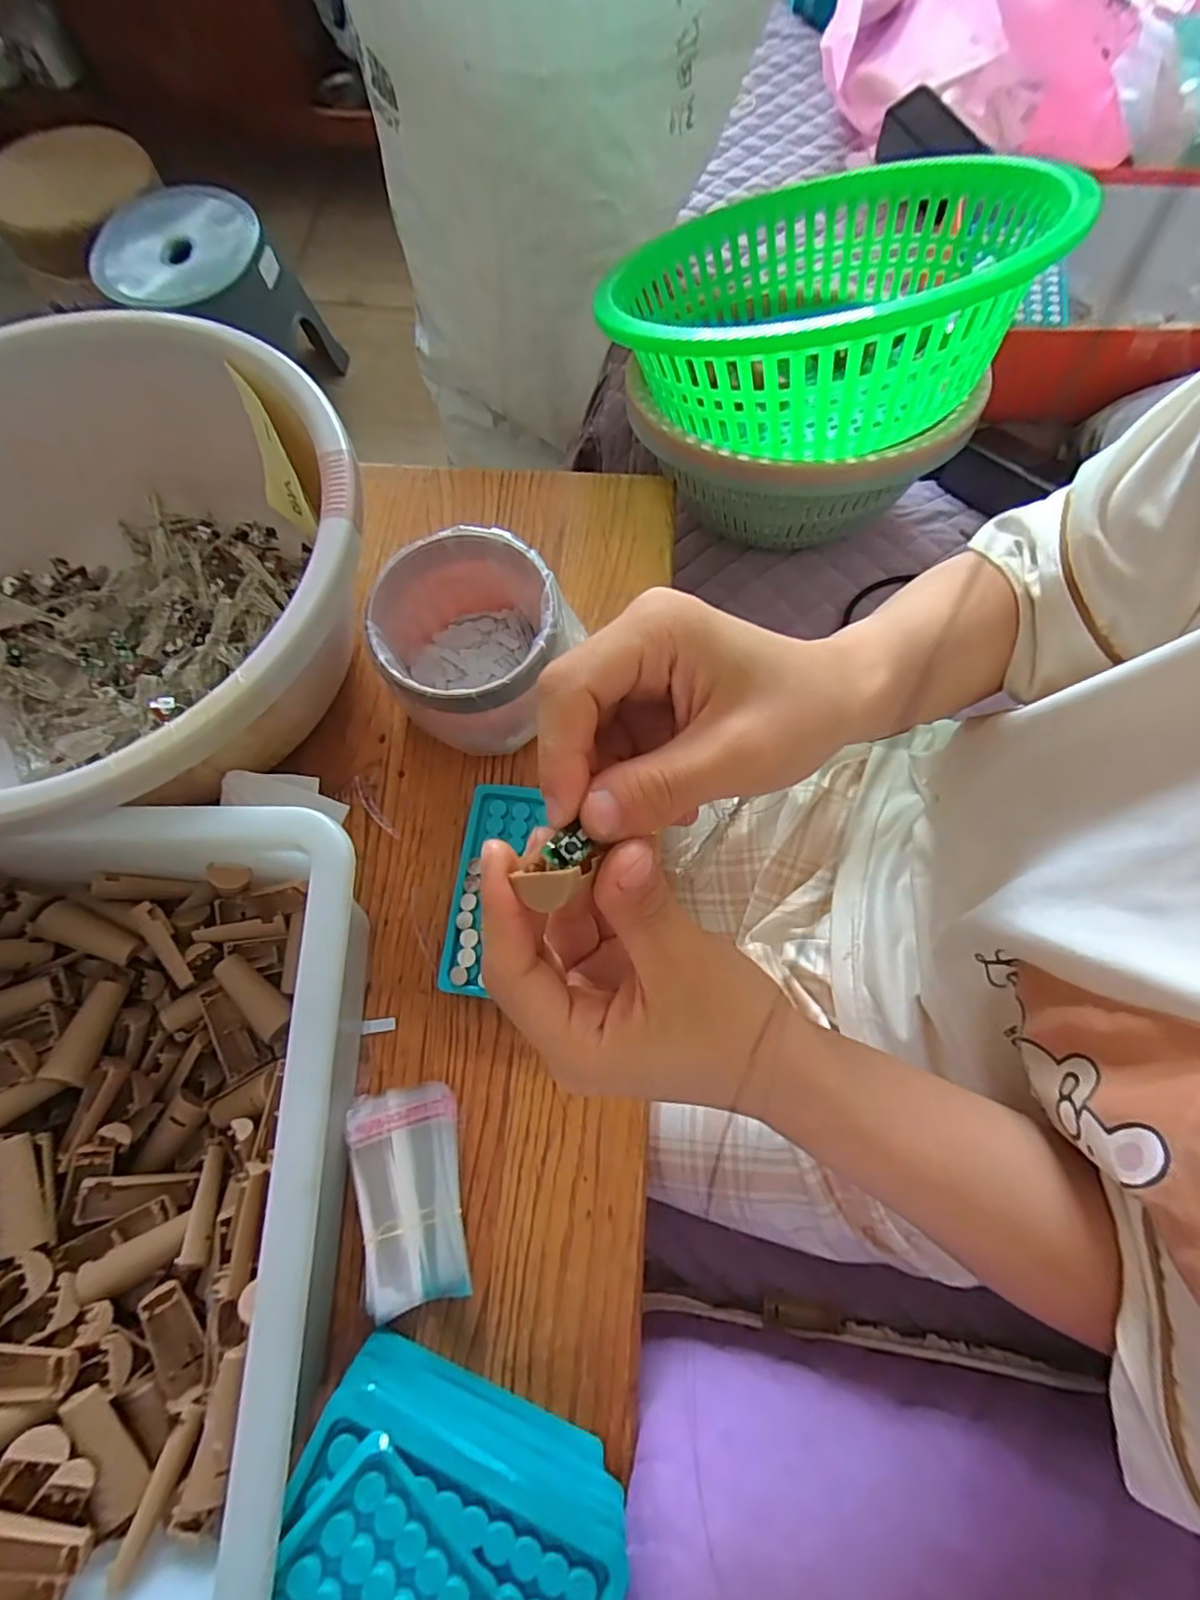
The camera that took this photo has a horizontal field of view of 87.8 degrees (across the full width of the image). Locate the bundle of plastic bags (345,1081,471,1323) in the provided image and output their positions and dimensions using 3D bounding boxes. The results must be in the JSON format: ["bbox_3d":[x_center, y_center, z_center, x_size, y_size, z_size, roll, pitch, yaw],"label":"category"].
[{"bbox_3d":[-0.107,0.221,0.352,0.059,0.018,0.106,-9,72,-3],"label":"bundle of plastic bags"}]

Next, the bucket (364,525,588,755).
[{"bbox_3d":[-0.081,-0.100,0.413,0.111,0.080,0.120,0,72,0],"label":"bucket"}]

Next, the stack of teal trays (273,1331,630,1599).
[{"bbox_3d":[-0.069,0.330,0.260,0.141,0.096,0.126,23,73,8],"label":"stack of teal trays"}]

